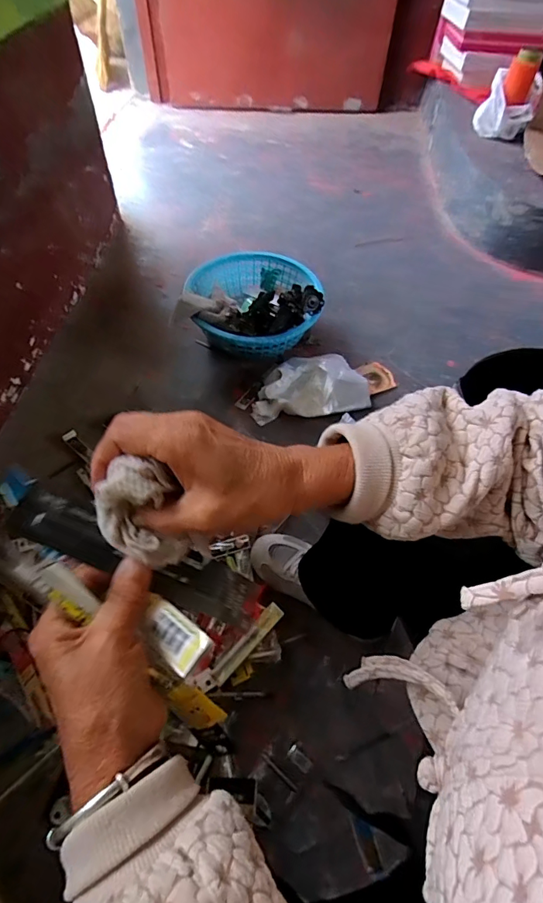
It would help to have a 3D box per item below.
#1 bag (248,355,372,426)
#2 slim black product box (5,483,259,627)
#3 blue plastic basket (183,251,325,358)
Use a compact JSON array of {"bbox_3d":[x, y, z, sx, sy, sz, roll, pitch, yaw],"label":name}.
[{"bbox_3d":[0.080,-0.151,0.993,0.256,0.051,0.156,-9,57,-9],"label":"bag"},{"bbox_3d":[-0.083,0.068,0.282,0.158,0.012,0.032,27,56,-12],"label":"slim black product box"},{"bbox_3d":[-0.030,-0.350,1.069,0.305,0.143,0.305,2,56,-2],"label":"blue plastic basket"}]

